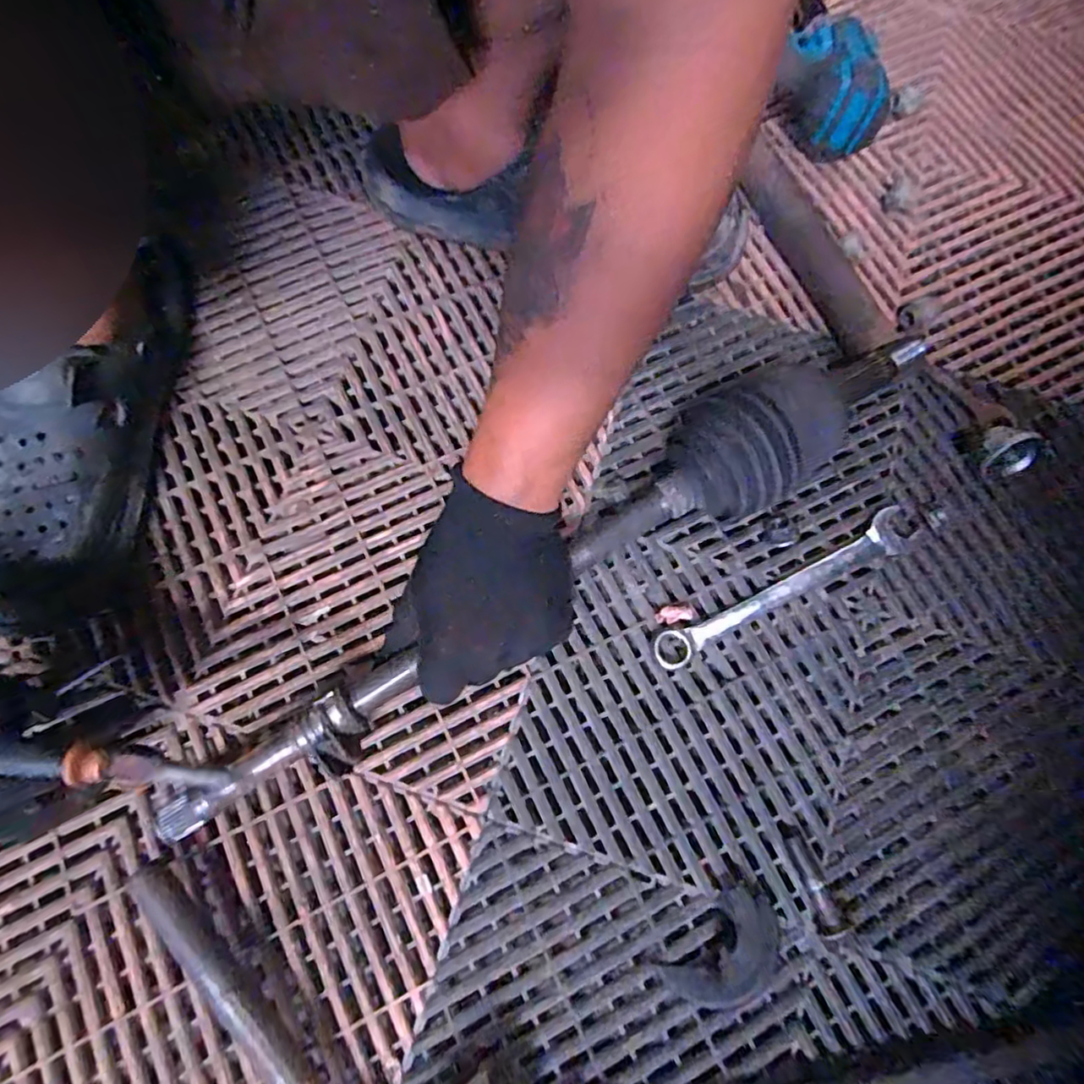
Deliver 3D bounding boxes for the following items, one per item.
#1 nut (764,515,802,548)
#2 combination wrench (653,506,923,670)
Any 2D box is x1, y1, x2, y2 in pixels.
[{"bbox_3d":[0.164,-0.007,0.434,0.023,0.013,0.023,1,72,-2],"label":"nut"},{"bbox_3d":[0.166,0.032,0.425,0.201,0.012,0.032,-27,75,-10],"label":"combination wrench"}]

